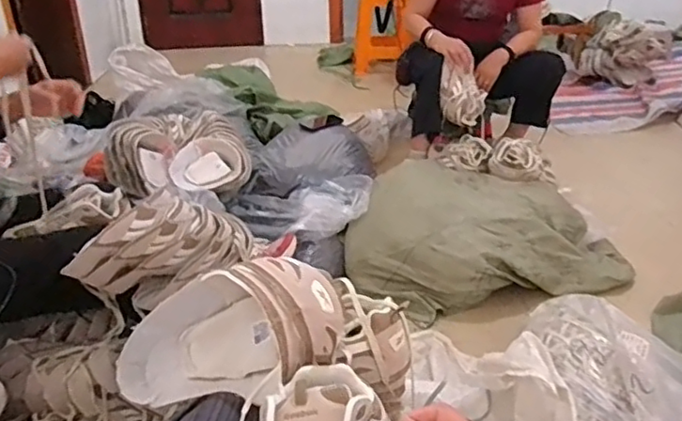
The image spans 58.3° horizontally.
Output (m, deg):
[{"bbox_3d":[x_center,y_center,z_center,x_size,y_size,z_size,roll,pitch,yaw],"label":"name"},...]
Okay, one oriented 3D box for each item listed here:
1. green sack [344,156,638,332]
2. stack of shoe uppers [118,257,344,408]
[{"bbox_3d":[0.371,0.038,1.700,0.715,0.226,0.531,-9,27,-14],"label":"green sack"},{"bbox_3d":[-0.141,0.150,0.697,0.272,0.128,0.130,-20,24,20],"label":"stack of shoe uppers"}]

